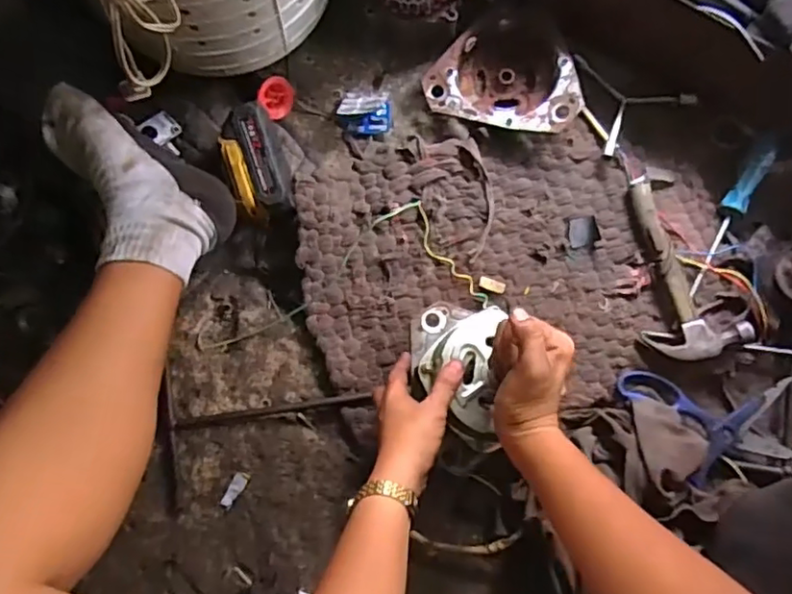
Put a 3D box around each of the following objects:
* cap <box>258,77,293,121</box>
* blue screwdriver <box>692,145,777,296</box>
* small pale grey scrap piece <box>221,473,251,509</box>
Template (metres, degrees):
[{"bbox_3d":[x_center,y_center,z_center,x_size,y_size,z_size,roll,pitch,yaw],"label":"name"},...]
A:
[{"bbox_3d":[-0.136,-0.226,0.683,0.044,0.010,0.044,3,99,-42],"label":"cap"},{"bbox_3d":[0.363,-0.083,0.653,0.022,0.029,0.169,27,84,4],"label":"blue screwdriver"},{"bbox_3d":[-0.175,0.209,0.652,0.016,0.004,0.039,30,64,4],"label":"small pale grey scrap piece"}]

